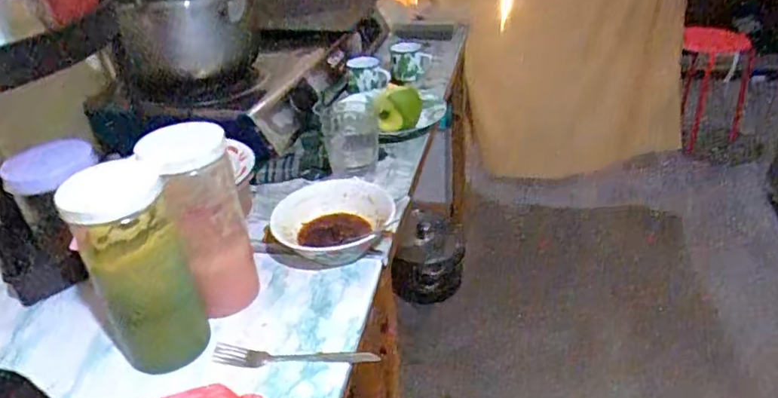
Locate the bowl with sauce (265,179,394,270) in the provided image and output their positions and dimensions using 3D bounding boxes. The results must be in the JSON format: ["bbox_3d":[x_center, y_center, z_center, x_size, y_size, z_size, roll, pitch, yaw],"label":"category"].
[{"bbox_3d":[-0.079,0.038,0.771,0.184,0.055,0.162,-10,32,-6],"label":"bowl with sauce"}]

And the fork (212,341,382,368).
[{"bbox_3d":[-0.100,0.164,0.613,0.173,0.014,0.022,-3,32,6],"label":"fork"}]

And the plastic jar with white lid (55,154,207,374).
[{"bbox_3d":[-0.258,0.071,0.597,0.095,0.220,0.096,-23,35,-24],"label":"plastic jar with white lid"}]

